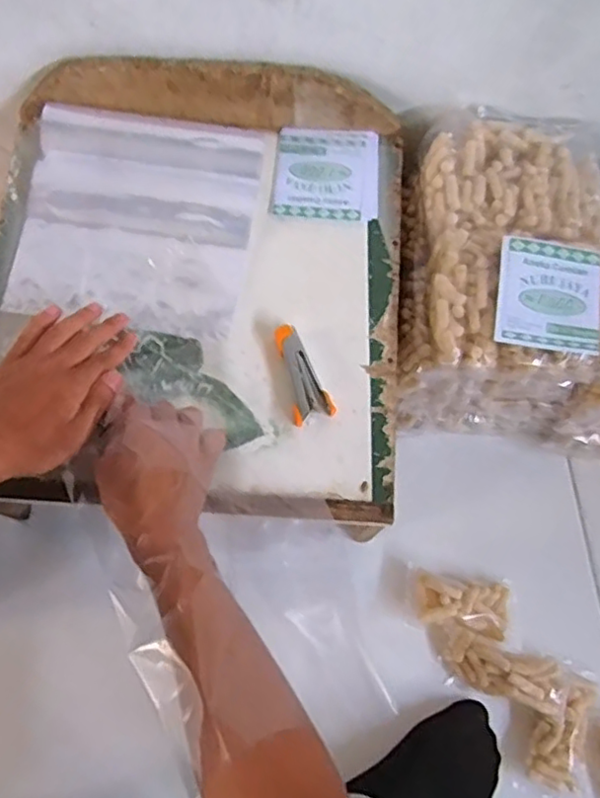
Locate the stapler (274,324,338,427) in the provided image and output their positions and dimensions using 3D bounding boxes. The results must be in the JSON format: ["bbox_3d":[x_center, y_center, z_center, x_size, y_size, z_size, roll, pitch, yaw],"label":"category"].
[{"bbox_3d":[0.001,-0.024,0.571,0.037,0.022,0.086,-17,72,-8],"label":"stapler"}]

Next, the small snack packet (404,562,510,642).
[{"bbox_3d":[0.166,0.212,0.659,0.108,0.020,0.058,10,70,2],"label":"small snack packet"}]

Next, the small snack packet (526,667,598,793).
[{"bbox_3d":[0.259,0.319,0.618,0.050,0.022,0.113,25,71,7],"label":"small snack packet"}]

